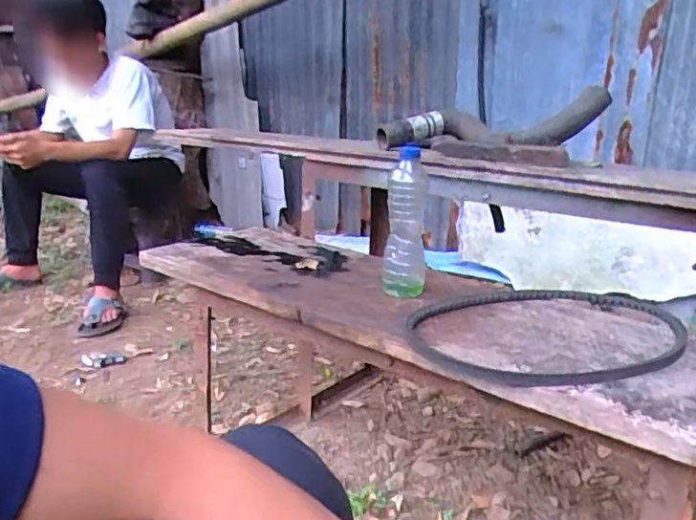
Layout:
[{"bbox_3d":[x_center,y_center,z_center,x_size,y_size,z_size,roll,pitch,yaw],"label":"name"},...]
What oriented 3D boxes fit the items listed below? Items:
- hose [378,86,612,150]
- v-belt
[{"bbox_3d":[0.258,-0.252,1.082,0.401,0.098,0.209,10,17,29],"label":"hose"},{"bbox_3d":[0.298,0.090,0.816,0.434,0.020,0.266,-3,16,-17],"label":"v-belt"}]

